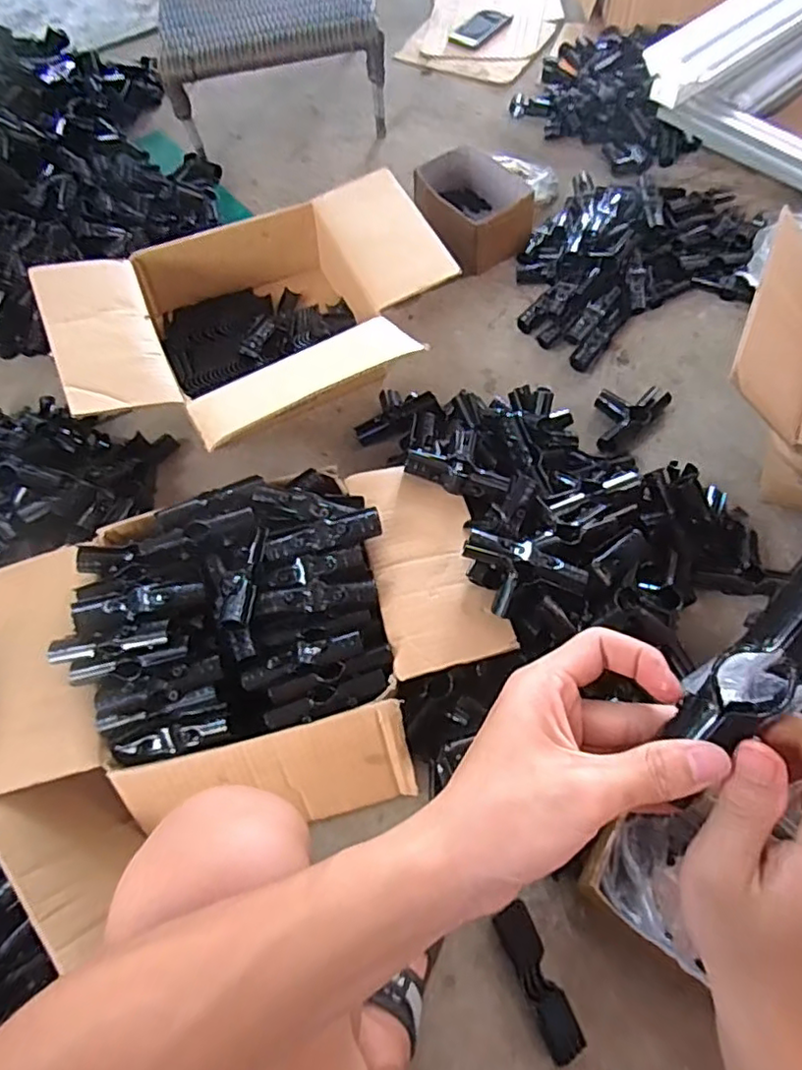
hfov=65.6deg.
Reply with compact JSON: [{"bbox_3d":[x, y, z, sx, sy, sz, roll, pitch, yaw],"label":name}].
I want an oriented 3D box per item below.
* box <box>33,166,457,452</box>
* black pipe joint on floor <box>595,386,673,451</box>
[{"bbox_3d":[-0.201,-0.310,0.921,0.538,0.223,0.404,-31,64,-13],"label":"box"},{"bbox_3d":[0.338,-0.184,0.932,0.145,0.035,0.089,-31,64,-13],"label":"black pipe joint on floor"}]

